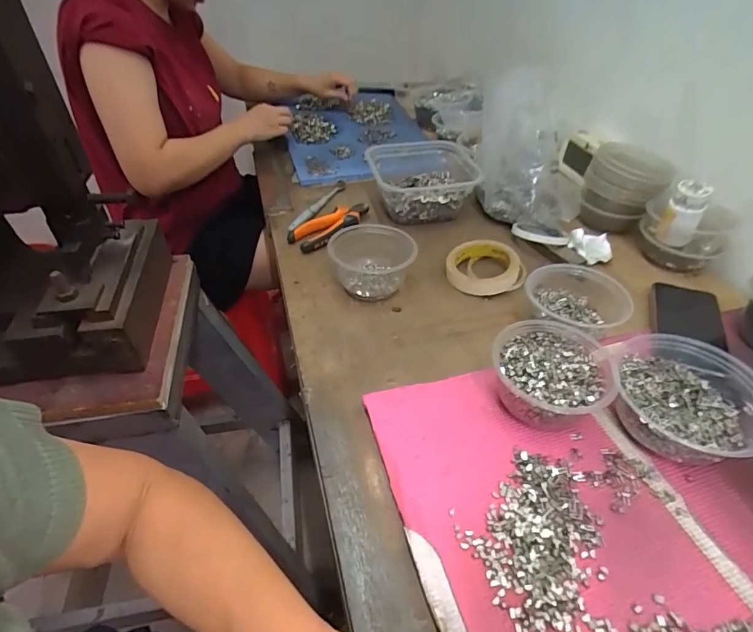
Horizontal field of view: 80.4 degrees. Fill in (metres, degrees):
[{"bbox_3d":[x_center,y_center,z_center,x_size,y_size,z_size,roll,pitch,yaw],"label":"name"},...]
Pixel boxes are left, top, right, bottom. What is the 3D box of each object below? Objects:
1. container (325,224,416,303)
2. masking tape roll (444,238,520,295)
[{"bbox_3d":[-0.007,-0.071,0.616,0.112,0.065,0.112,0,43,0],"label":"container"},{"bbox_3d":[0.151,-0.071,0.636,0.096,0.033,0.096,0,43,0],"label":"masking tape roll"}]

